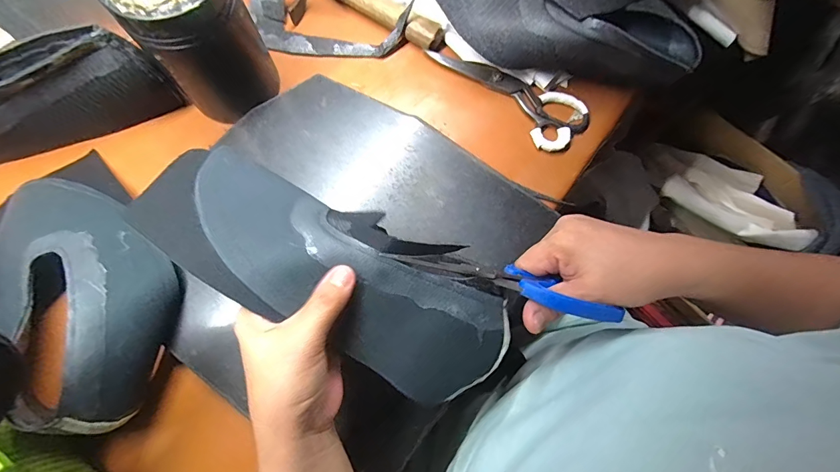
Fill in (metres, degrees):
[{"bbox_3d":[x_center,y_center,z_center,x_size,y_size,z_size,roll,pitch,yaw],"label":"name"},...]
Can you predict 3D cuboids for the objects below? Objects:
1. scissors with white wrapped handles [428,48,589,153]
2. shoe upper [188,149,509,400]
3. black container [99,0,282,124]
[{"bbox_3d":[0.101,-0.165,0.434,0.179,0.010,0.067,43,79,9],"label":"scissors with white wrapped handles"},{"bbox_3d":[-0.059,0.025,0.287,0.263,0.048,0.096,34,78,1],"label":"shoe upper"},{"bbox_3d":[-0.193,-0.181,0.348,0.089,0.134,0.085,0,76,-1],"label":"black container"}]

